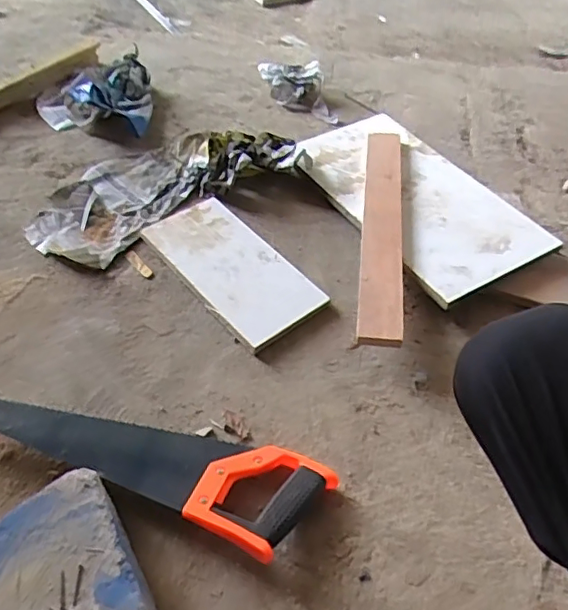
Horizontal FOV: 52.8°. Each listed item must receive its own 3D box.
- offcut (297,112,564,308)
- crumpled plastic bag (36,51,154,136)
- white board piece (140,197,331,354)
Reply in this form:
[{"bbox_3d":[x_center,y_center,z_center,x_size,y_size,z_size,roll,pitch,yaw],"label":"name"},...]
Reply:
[{"bbox_3d":[0.199,-0.176,0.901,0.225,0.021,0.406,-28,56,-20],"label":"offcut"},{"bbox_3d":[-0.343,-0.379,1.034,0.206,0.074,0.228,-11,52,-12],"label":"crumpled plastic bag"},{"bbox_3d":[-0.076,-0.054,0.812,0.134,0.025,0.266,-32,60,-27],"label":"white board piece"}]

